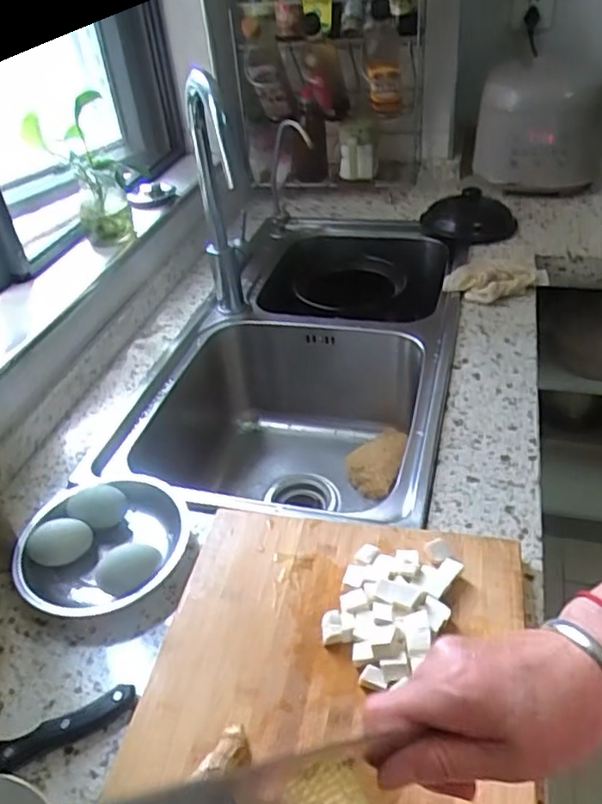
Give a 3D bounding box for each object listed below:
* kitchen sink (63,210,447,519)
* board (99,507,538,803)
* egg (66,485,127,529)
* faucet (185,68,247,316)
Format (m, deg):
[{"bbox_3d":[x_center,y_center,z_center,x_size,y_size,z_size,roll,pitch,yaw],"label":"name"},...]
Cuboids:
[{"bbox_3d":[0.005,-0.024,1.012,0.444,0.242,0.696,6,40,14],"label":"kitchen sink"},{"bbox_3d":[0.018,0.247,0.471,0.290,0.033,0.388,4,39,12],"label":"board"},{"bbox_3d":[-0.209,0.112,0.656,0.055,0.038,0.038,-19,40,-16],"label":"egg"},{"bbox_3d":[-0.112,-0.282,0.892,0.059,0.353,0.172,-9,39,-4],"label":"faucet"}]

